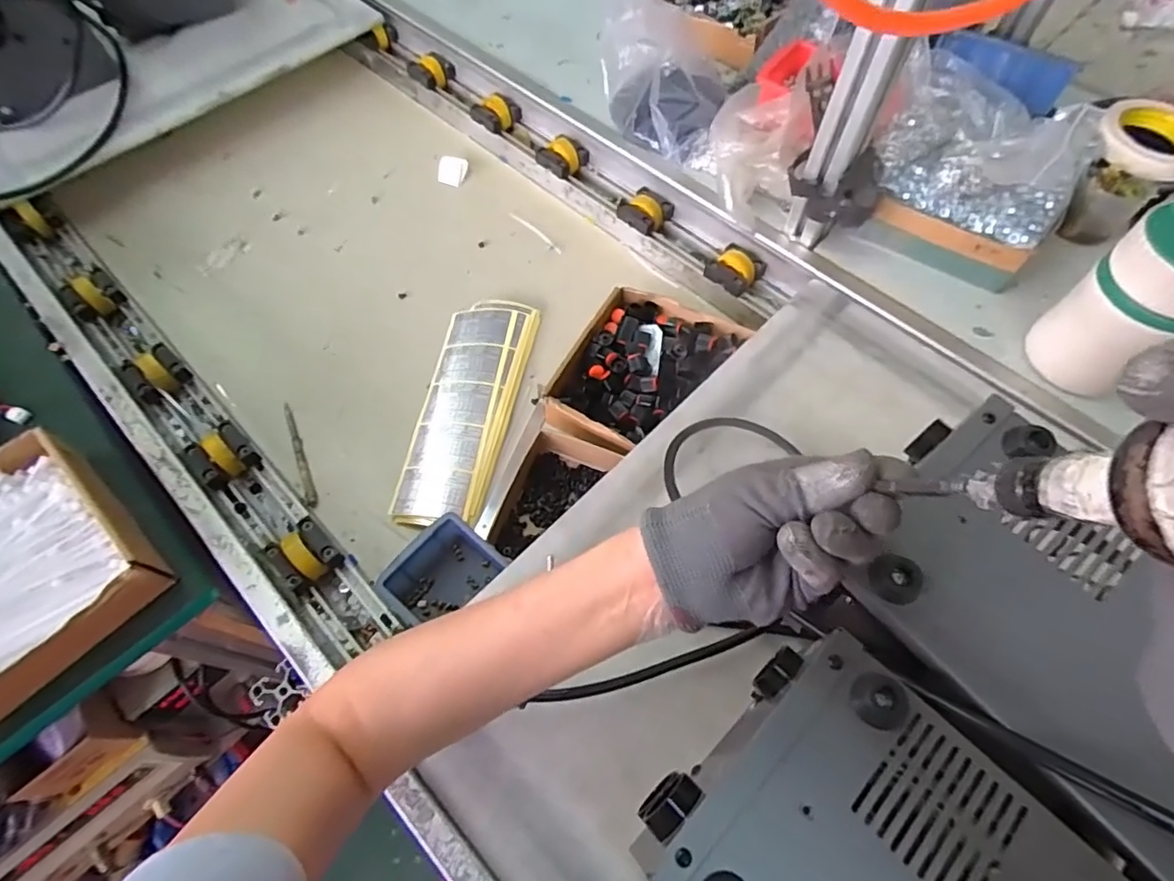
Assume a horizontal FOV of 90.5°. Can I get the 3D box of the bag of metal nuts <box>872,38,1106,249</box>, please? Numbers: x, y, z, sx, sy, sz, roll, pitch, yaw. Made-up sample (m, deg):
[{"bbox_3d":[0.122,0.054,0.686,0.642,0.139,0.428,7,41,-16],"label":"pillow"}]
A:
[{"bbox_3d":[0.402,-0.317,0.593,0.192,0.092,0.190,28,66,15],"label":"bag of metal nuts"}]

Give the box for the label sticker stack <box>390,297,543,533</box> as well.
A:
[{"bbox_3d":[-0.130,-0.045,0.650,0.106,0.029,0.290,6,62,4],"label":"label sticker stack"}]

